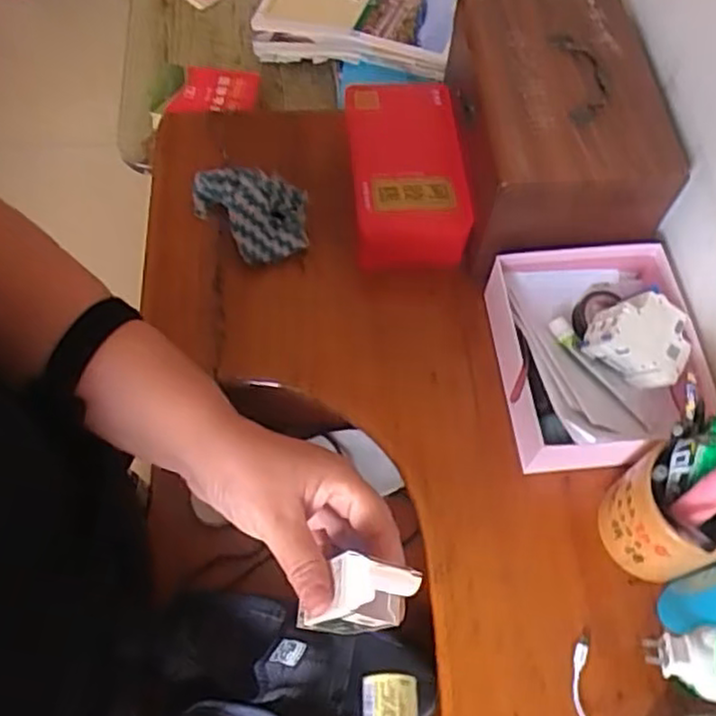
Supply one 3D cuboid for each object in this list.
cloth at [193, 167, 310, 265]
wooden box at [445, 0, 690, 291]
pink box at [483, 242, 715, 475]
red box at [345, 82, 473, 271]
[{"bbox_3d":[-0.112,-0.162,0.745,0.085,0.042,0.139,-37,70,-19],"label":"cloth"},{"bbox_3d":[0.191,-0.232,0.714,0.179,0.129,0.261,-7,63,-6],"label":"wooden box"},{"bbox_3d":[0.222,-0.003,0.660,0.179,0.076,0.205,-2,63,-3],"label":"pink box"},{"bbox_3d":[0.049,-0.201,0.759,0.111,0.063,0.209,-3,63,-4],"label":"red box"}]

